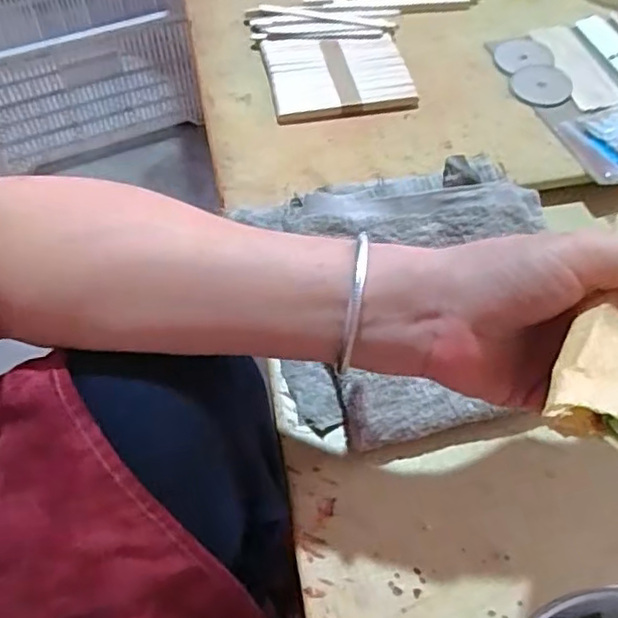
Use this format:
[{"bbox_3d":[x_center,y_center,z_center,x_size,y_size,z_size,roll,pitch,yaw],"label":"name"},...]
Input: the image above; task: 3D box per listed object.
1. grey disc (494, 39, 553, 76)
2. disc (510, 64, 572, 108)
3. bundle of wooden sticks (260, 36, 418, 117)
[{"bbox_3d":[0.200,-0.238,0.588,0.051,0.005,0.045,-10,59,-7],"label":"grey disc"},{"bbox_3d":[0.209,-0.203,0.564,0.049,0.004,0.058,27,62,15],"label":"disc"},{"bbox_3d":[0.025,-0.213,0.561,0.122,0.010,0.093,-9,59,-6],"label":"bundle of wooden sticks"}]

